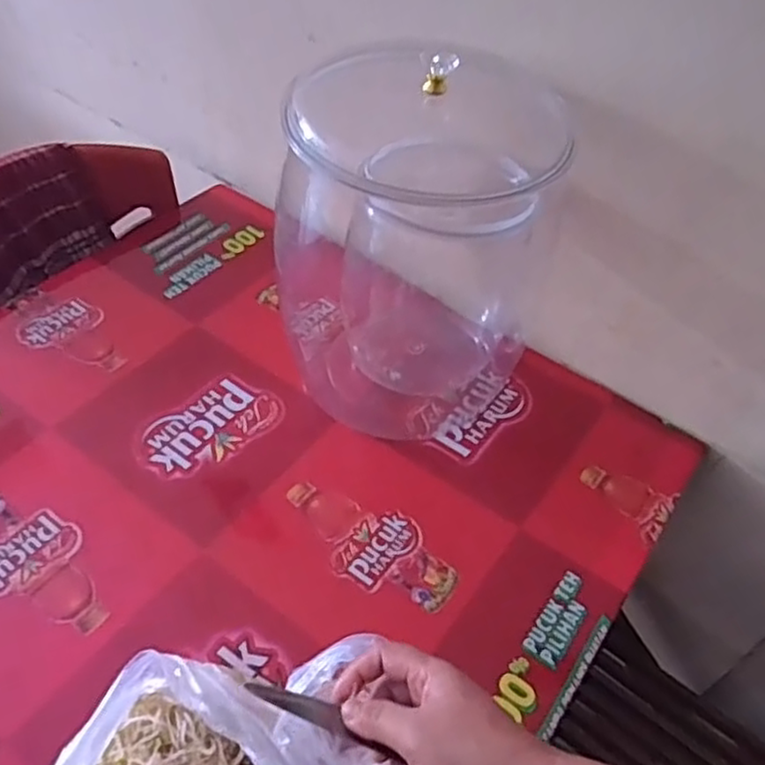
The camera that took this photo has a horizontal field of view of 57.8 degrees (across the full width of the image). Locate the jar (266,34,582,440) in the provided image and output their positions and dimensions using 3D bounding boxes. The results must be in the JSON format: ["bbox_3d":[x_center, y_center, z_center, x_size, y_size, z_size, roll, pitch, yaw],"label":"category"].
[{"bbox_3d":[0.050,-0.145,0.751,0.220,0.356,0.265,28,52,18],"label":"jar"}]

